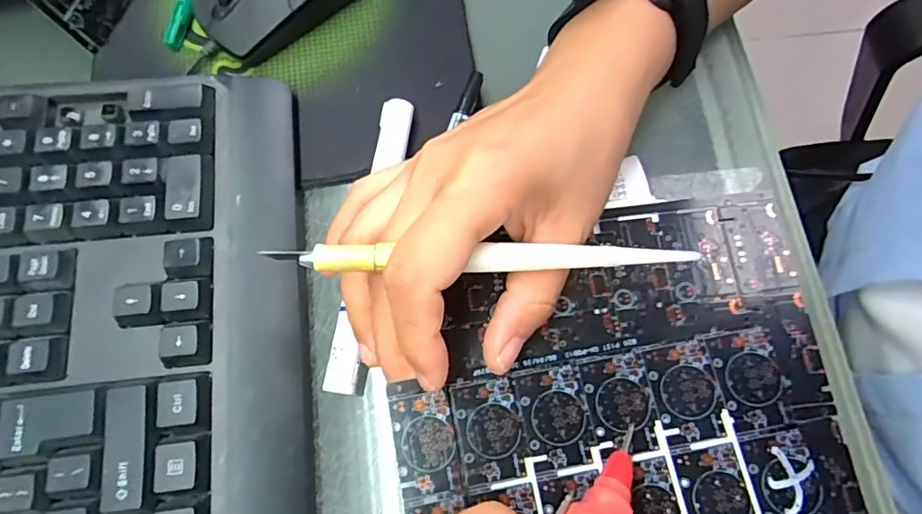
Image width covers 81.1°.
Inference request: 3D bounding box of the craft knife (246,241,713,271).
[{"bbox_3d":[0.010,0.000,0.188,0.148,0.005,0.011,2,73,-6],"label":"craft knife"}]

